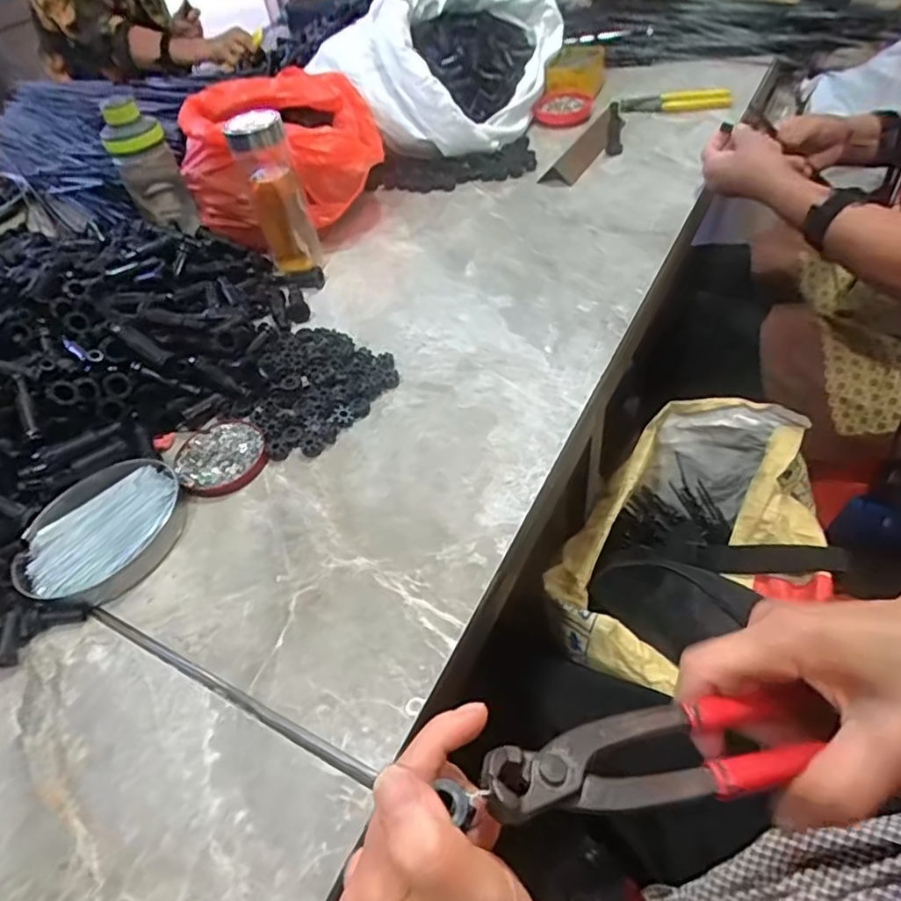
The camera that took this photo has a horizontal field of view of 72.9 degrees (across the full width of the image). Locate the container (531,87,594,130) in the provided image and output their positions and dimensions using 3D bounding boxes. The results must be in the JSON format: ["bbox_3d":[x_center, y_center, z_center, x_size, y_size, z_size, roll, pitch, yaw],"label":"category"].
[{"bbox_3d":[0.178,-0.552,0.981,0.082,0.027,0.092,-24,51,-14],"label":"container"}]

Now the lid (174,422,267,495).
[{"bbox_3d":[-0.207,0.006,0.552,0.077,0.007,0.082,-4,48,5],"label":"lid"}]

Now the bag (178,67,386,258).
[{"bbox_3d":[-0.227,-0.405,0.829,0.261,0.114,0.329,-10,47,0],"label":"bag"}]

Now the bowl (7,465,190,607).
[{"bbox_3d":[-0.278,0.065,0.494,0.102,0.025,0.132,30,58,30],"label":"bowl"}]

